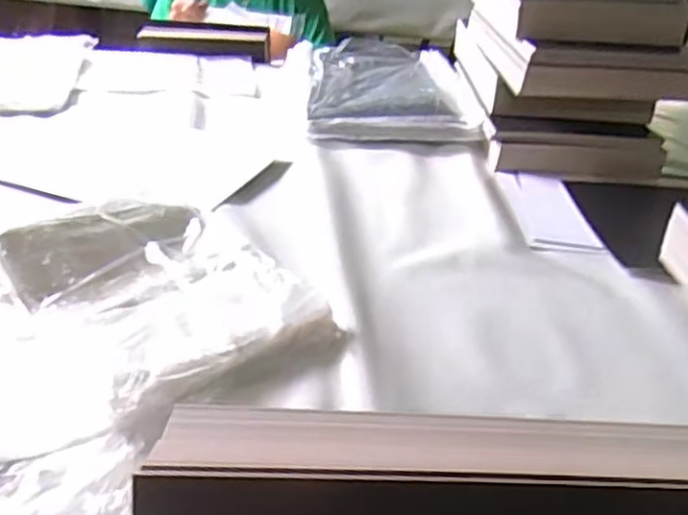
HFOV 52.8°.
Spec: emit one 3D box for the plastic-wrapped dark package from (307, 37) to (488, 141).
[{"bbox_3d":[0.076,-0.287,1.186,0.273,0.068,0.360,4,32,-4],"label":"plastic-wrapped dark package"}]

